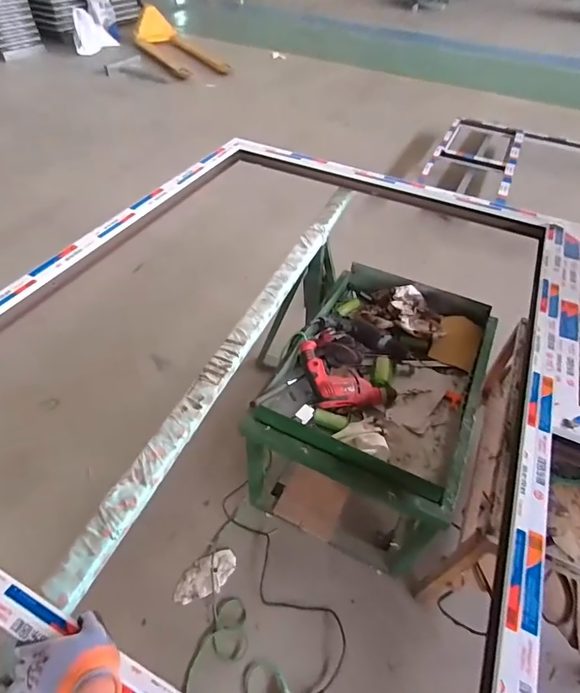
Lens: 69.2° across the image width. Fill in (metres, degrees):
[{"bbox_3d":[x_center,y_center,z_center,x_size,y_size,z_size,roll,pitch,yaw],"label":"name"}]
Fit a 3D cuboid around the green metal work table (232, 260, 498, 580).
[{"bbox_3d":[0.239,0.255,1.398,0.554,0.677,0.714,21,50,15],"label":"green metal work table"}]

